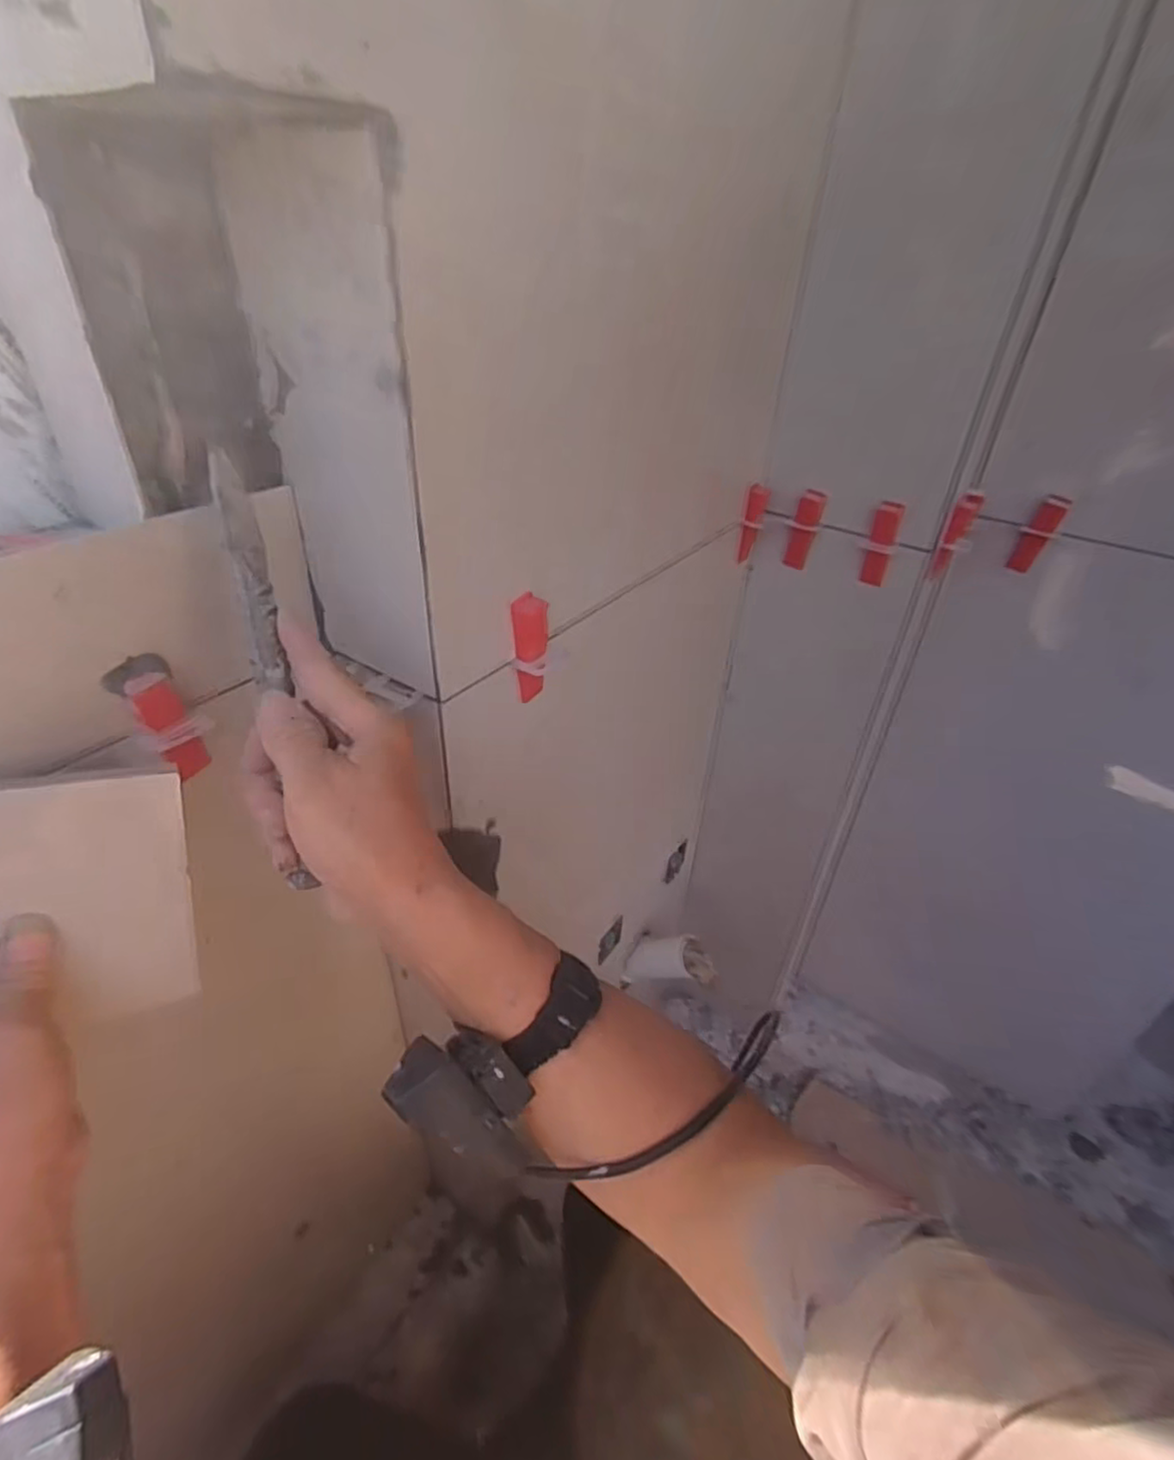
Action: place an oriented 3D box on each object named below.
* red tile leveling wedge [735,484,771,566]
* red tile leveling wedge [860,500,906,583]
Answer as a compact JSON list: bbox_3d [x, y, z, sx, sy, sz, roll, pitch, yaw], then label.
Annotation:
[{"bbox_3d":[0.161,-0.200,0.668,0.021,0.071,0.025,11,37,10],"label":"red tile leveling wedge"},{"bbox_3d":[0.267,-0.169,0.626,0.027,0.078,0.016,19,39,20],"label":"red tile leveling wedge"}]

